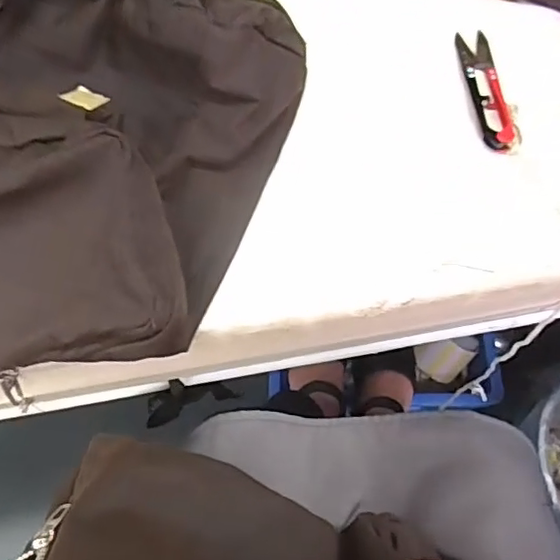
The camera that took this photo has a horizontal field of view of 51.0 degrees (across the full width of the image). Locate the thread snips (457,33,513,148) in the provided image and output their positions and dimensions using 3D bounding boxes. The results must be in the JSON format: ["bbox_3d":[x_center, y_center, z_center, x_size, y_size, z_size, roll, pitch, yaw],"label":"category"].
[{"bbox_3d":[0.130,-0.125,0.375,0.022,0.012,0.100,0,65,-1],"label":"thread snips"}]

